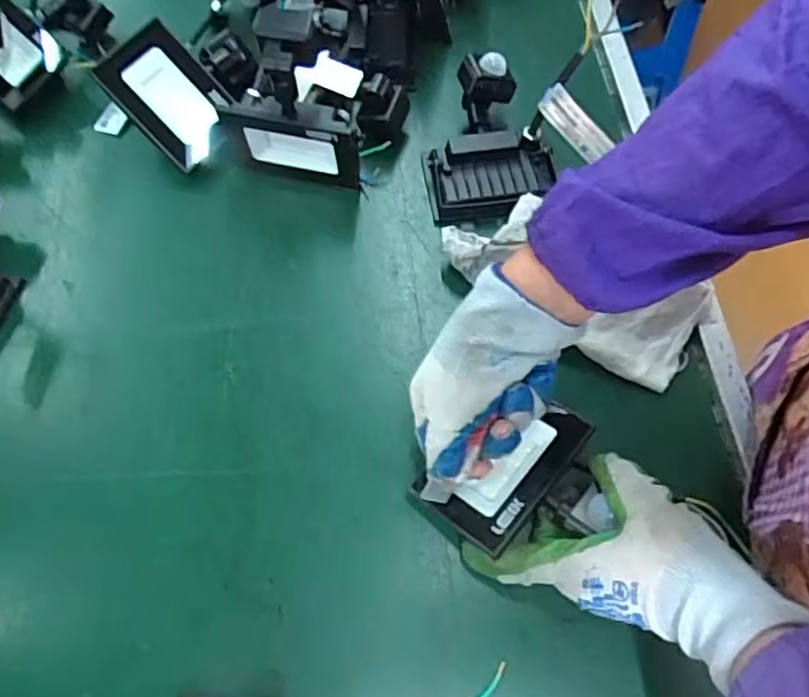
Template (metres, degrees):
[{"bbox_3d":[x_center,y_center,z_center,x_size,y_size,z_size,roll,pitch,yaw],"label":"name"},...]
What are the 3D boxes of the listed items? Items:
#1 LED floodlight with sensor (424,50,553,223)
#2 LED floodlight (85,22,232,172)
[{"bbox_3d":[0.068,-0.182,0.554,0.103,0.057,0.133,-8,64,-4],"label":"LED floodlight with sensor"},{"bbox_3d":[-0.200,-0.215,0.554,0.072,0.024,0.106,-46,103,-10],"label":"LED floodlight"}]

